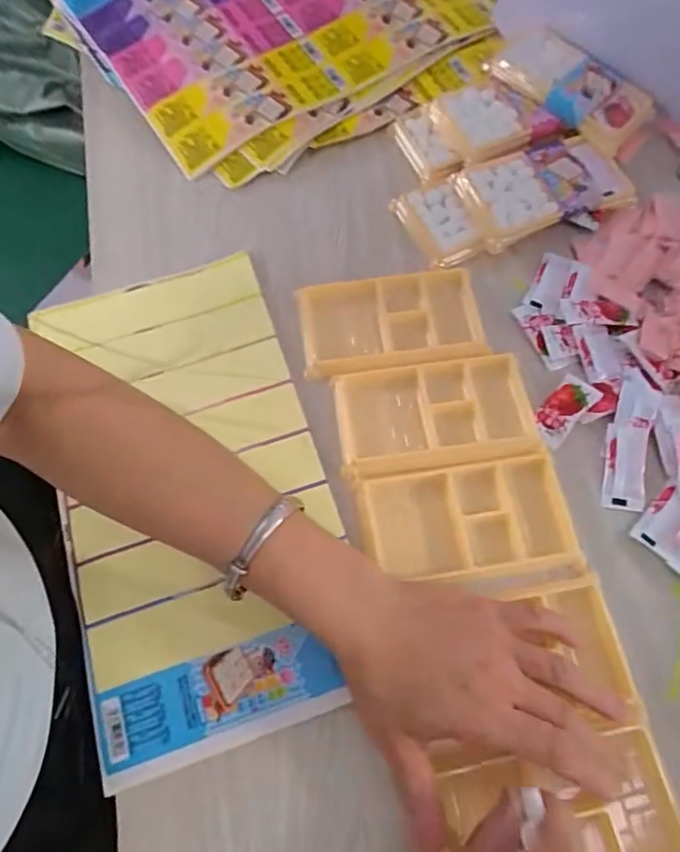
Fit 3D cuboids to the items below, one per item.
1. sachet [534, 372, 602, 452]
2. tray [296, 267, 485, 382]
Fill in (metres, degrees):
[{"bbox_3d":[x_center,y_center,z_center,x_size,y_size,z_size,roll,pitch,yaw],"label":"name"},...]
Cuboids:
[{"bbox_3d":[0.157,-0.012,0.398,0.026,0.004,0.051,41,74,16],"label":"sachet"},{"bbox_3d":[0.041,-0.078,0.421,0.136,0.013,0.077,-8,67,-2],"label":"tray"}]

